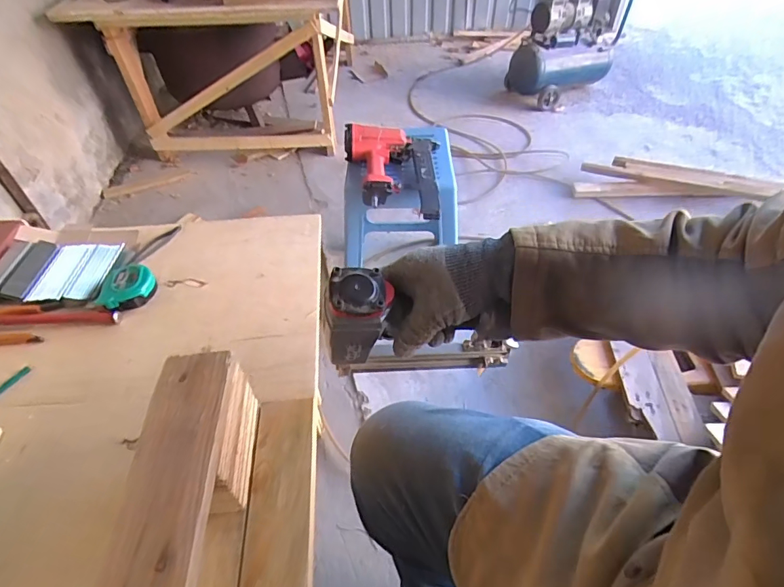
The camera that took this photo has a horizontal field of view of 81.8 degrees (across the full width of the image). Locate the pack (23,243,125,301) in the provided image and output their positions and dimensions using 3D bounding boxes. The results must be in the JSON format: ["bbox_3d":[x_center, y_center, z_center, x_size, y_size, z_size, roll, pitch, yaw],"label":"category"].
[{"bbox_3d":[-0.479,-0.034,0.682,0.098,0.012,0.116,1,48,4],"label":"pack"}]

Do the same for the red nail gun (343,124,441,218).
[{"bbox_3d":[-0.007,-0.301,1.086,0.236,0.079,0.281,1,47,3],"label":"red nail gun"}]

